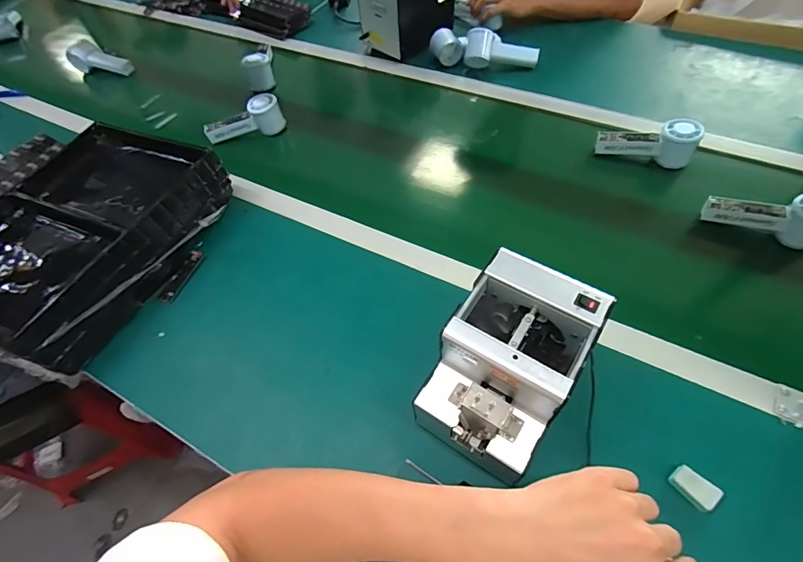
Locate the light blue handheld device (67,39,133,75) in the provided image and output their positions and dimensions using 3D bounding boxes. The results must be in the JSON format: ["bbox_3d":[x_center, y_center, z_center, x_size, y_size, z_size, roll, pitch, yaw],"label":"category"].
[{"bbox_3d":[-0.713,-0.524,0.991,0.145,0.054,0.049,11,56,-8],"label":"light blue handheld device"}]

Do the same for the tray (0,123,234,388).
[{"bbox_3d":[-0.486,-0.070,0.630,0.288,0.096,0.370,18,59,17],"label":"tray"}]

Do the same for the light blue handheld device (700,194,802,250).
[{"bbox_3d":[0.519,-0.095,0.594,0.144,0.069,0.050,21,60,18],"label":"light blue handheld device"}]

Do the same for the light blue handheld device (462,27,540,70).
[{"bbox_3d":[0.203,-0.474,0.853,0.154,0.053,0.053,9,57,11],"label":"light blue handheld device"}]

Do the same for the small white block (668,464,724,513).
[{"bbox_3d":[0.301,0.213,0.429,0.027,0.016,0.042,-37,60,-18],"label":"small white block"}]

